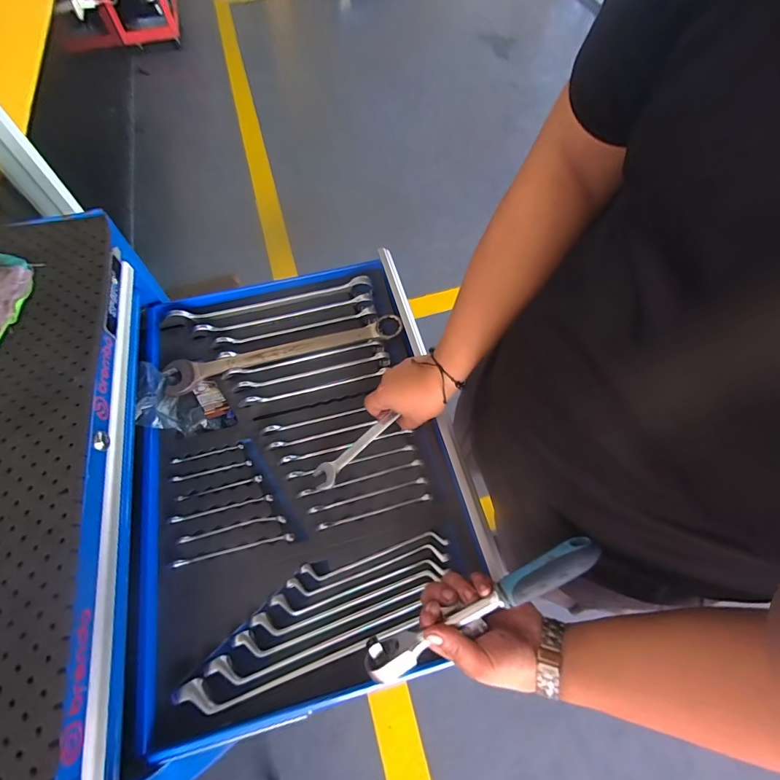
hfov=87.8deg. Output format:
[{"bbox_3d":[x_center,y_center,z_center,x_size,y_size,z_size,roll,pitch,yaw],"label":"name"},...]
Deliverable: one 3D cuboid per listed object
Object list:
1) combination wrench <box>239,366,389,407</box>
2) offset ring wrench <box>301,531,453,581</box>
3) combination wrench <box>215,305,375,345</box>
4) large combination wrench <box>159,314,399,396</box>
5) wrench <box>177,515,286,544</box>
[{"bbox_3d":[-0.113,-0.005,0.601,0.216,0.021,0.010,-14,62,-6],"label":"combination wrench"},{"bbox_3d":[-0.018,0.203,0.497,0.179,0.016,0.021,-13,62,-5],"label":"offset ring wrench"},{"bbox_3d":[-0.147,-0.102,0.649,0.250,0.025,0.015,-15,62,-7],"label":"combination wrench"},{"bbox_3d":[-0.160,-0.061,0.622,0.357,0.015,0.054,-15,64,-5],"label":"large combination wrench"},{"bbox_3d":[-0.199,0.175,0.513,0.131,0.005,0.012,-11,62,-5],"label":"wrench"}]

